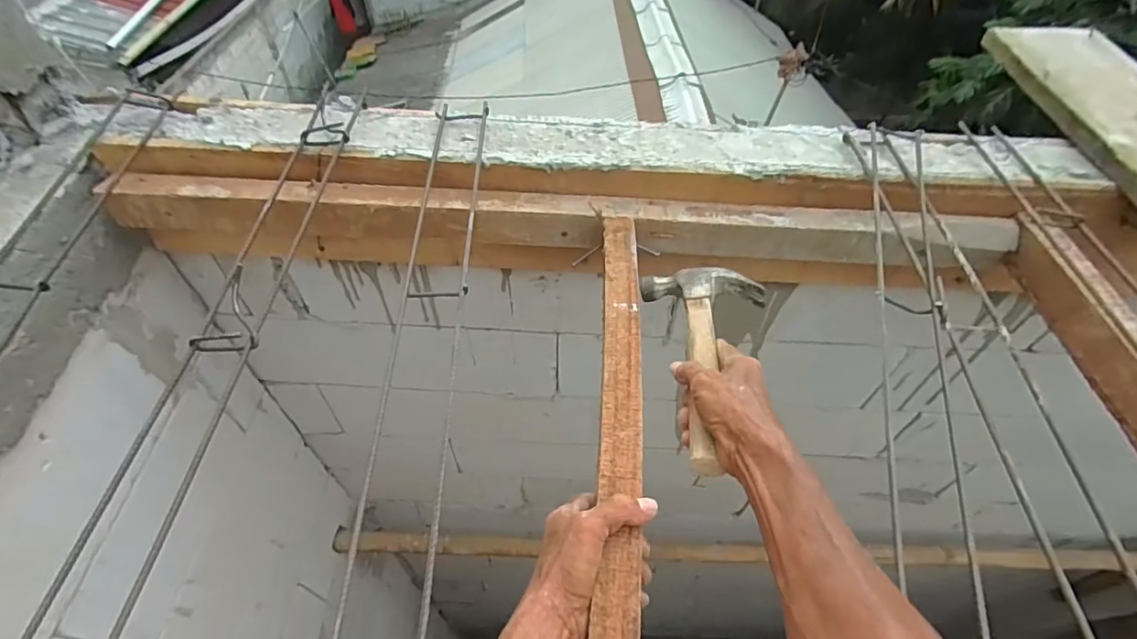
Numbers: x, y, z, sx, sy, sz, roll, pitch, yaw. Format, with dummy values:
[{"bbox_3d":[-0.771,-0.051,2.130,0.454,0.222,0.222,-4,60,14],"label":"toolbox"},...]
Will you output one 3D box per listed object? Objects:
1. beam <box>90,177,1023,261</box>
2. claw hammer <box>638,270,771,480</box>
[{"bbox_3d":[-0.013,-0.122,0.661,1.074,0.077,0.060,3,50,2],"label":"beam"},{"bbox_3d":[0.135,0.036,0.510,0.124,0.043,0.249,5,43,4],"label":"claw hammer"}]

